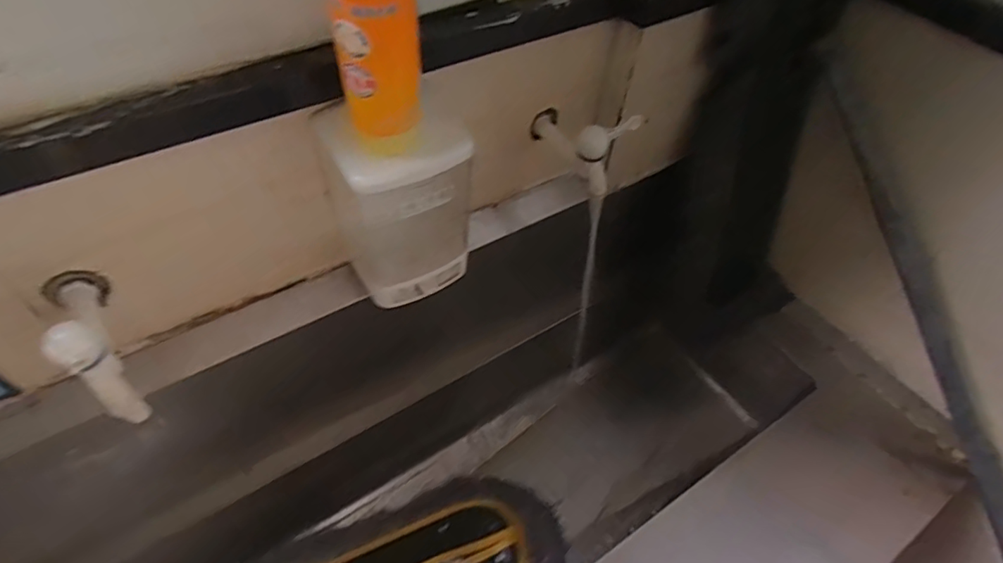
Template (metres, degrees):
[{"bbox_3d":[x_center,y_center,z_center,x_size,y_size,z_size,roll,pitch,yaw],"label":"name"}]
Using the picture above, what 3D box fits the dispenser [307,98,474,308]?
[{"bbox_3d":[-0.094,-0.077,0.529,0.120,0.193,0.097,-24,57,-22],"label":"dispenser"}]

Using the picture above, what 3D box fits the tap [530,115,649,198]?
[{"bbox_3d":[0.086,-0.155,0.597,0.038,0.104,0.113,-28,59,-24],"label":"tap"}]

